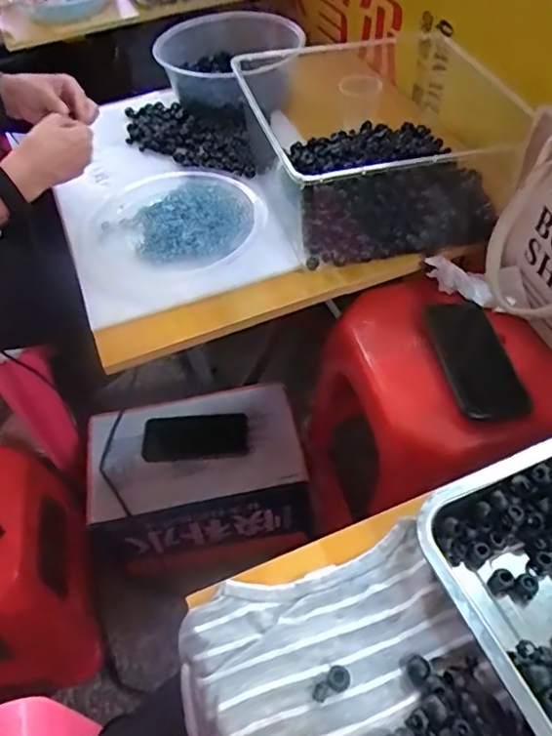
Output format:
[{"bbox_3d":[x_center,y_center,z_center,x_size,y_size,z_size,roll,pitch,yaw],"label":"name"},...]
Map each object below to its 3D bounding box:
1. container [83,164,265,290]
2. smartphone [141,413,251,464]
[{"bbox_3d":[-0.139,-0.203,0.781,0.227,0.046,0.223,-2,51,3],"label":"container"},{"bbox_3d":[-0.131,0.114,0.958,0.170,0.017,0.081,-6,51,0],"label":"smartphone"}]

